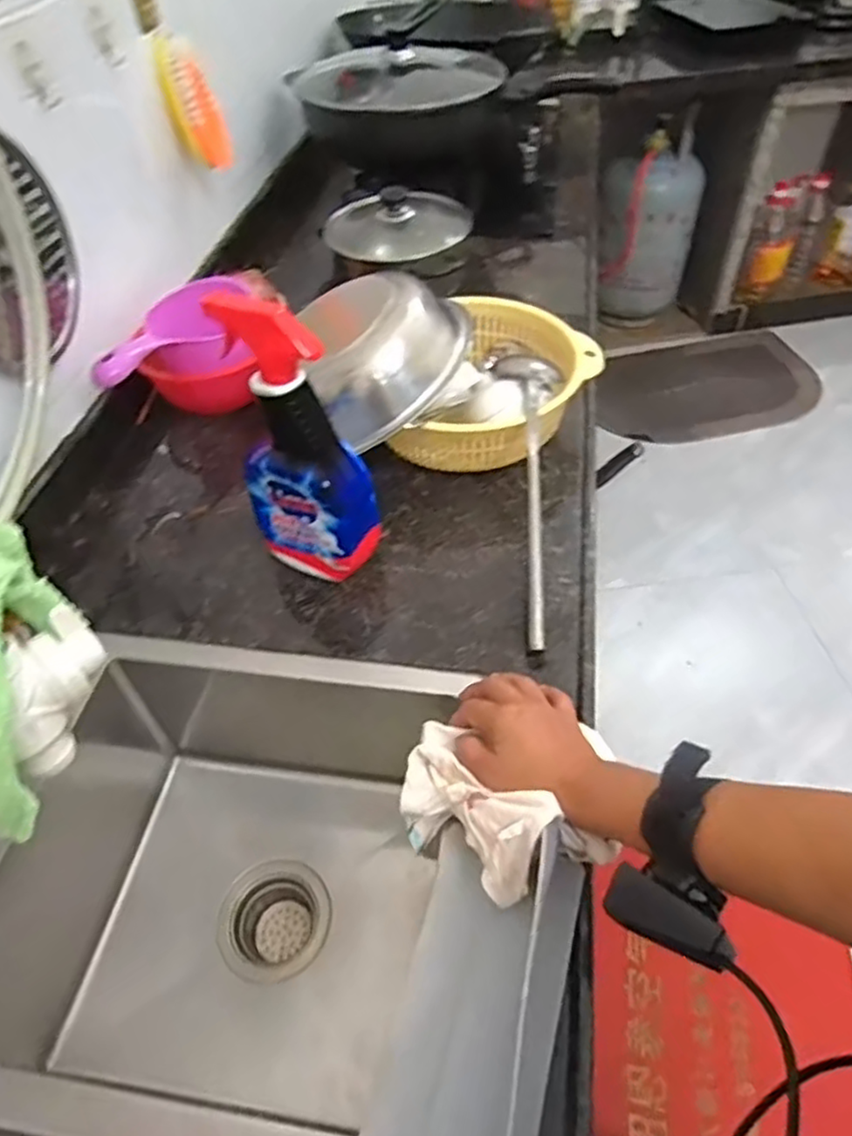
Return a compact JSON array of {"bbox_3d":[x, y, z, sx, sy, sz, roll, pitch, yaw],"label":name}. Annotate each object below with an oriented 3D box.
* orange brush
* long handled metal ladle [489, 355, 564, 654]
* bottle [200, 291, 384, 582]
[{"bbox_3d":[-0.320,-0.631,0.951,0.049,0.160,0.056,7,46,37],"label":"orange brush"},{"bbox_3d":[0.104,-0.074,0.691,0.068,0.035,0.327,1,67,4],"label":"long handled metal ladle"},{"bbox_3d":[-0.109,-0.108,0.621,0.109,0.262,0.070,31,57,27],"label":"bottle"}]

